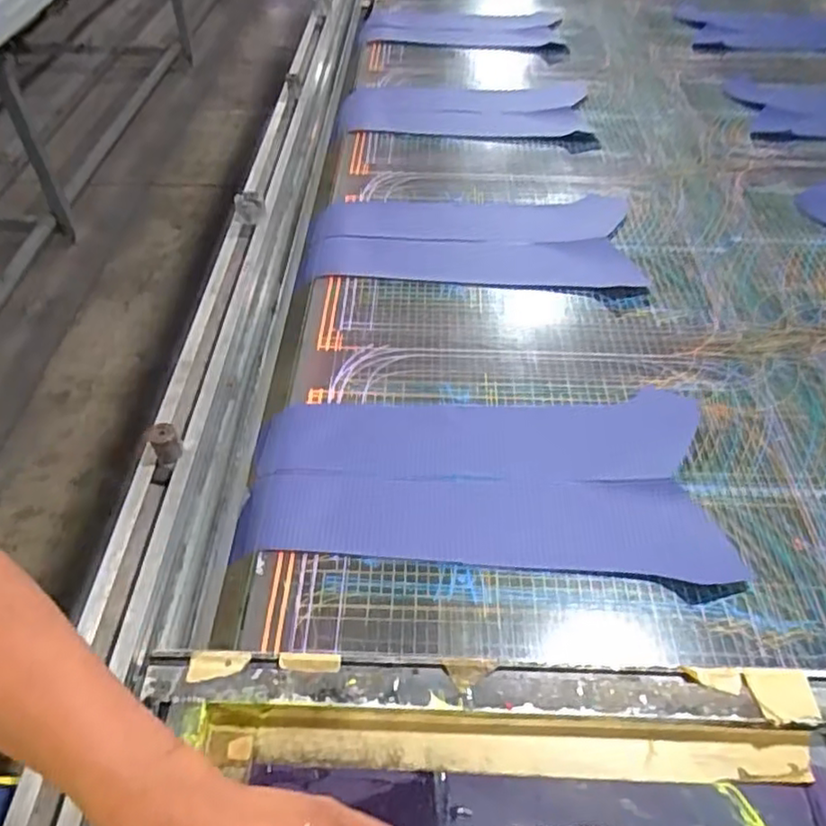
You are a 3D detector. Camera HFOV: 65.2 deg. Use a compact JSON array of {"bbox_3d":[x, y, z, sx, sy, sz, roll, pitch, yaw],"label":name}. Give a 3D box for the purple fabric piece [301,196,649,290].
[{"bbox_3d":[0.078,-0.239,0.896,0.440,0.012,0.213,-1,49,-1],"label":"purple fabric piece"}]

